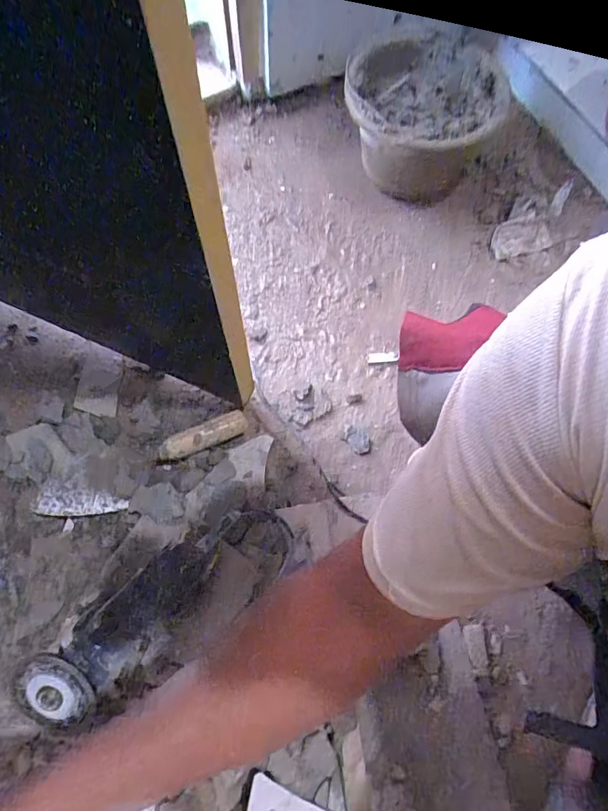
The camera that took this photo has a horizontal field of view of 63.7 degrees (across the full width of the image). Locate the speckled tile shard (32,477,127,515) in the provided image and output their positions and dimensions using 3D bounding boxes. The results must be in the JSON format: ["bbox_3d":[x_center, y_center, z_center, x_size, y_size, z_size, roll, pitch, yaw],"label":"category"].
[{"bbox_3d":[-0.298,0.125,0.659,0.115,0.007,0.047,7,70,-13],"label":"speckled tile shard"}]

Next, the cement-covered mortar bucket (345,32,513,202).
[{"bbox_3d":[0.195,-0.481,0.812,0.228,0.162,0.243,1,71,-2],"label":"cement-covered mortar bucket"}]

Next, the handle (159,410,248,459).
[{"bbox_3d":[-0.141,0.045,0.692,0.124,0.031,0.036,-21,73,-9],"label":"handle"}]

